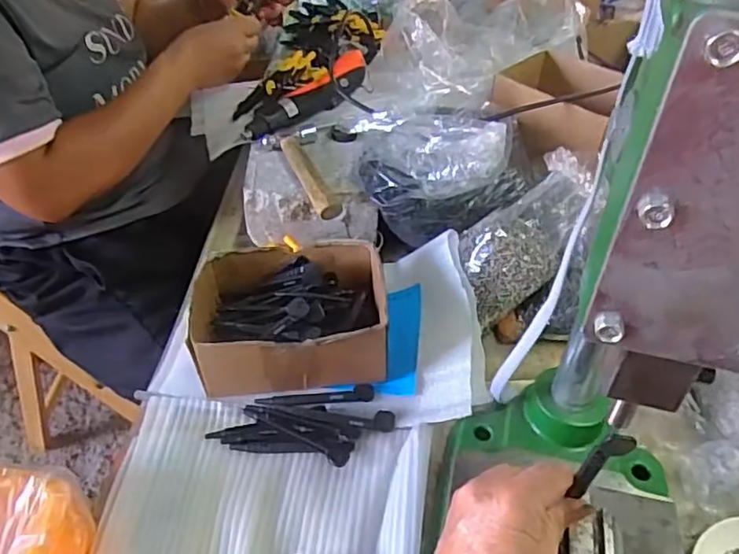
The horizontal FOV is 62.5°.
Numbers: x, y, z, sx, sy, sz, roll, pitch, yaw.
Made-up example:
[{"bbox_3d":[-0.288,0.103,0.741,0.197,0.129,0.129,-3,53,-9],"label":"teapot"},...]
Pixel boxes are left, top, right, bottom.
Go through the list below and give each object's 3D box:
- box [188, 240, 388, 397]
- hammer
[{"bbox_3d":[-0.070,0.035,0.549,0.164,0.071,0.131,-1,42,-4],"label":"box"},{"bbox_3d":[-0.059,-0.113,0.645,0.062,0.020,0.147,-18,45,-21],"label":"hammer"}]

